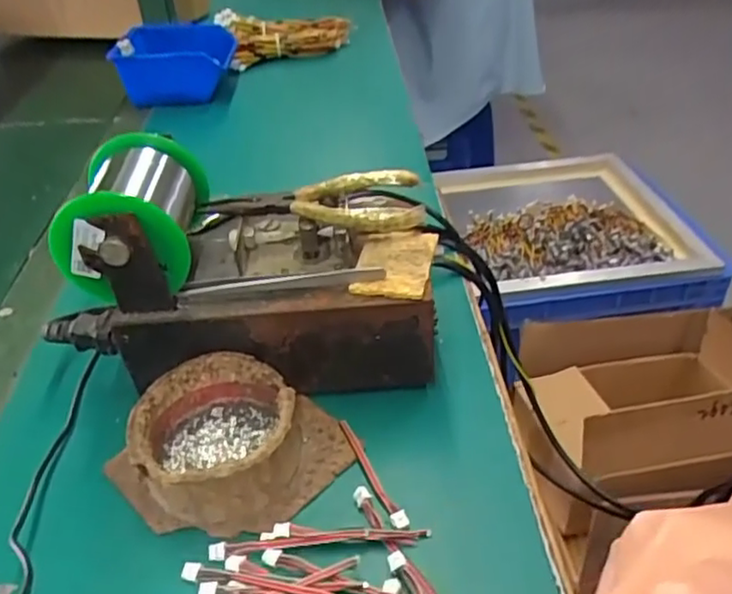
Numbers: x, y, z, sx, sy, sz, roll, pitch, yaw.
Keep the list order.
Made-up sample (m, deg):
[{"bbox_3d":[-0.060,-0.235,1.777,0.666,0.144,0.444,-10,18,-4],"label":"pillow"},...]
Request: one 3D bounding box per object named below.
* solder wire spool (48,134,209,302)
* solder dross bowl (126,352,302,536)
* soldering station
[{"bbox_3d":[-0.130,-0.043,0.372,0.069,0.075,0.079,-2,38,1],"label":"solder wire spool"},{"bbox_3d":[-0.078,0.074,0.348,0.080,0.040,0.083,-5,38,-1],"label":"solder dross bowl"},{"bbox_3d":[-0.072,-0.015,0.396,0.222,0.127,0.100,-5,38,0],"label":"soldering station"}]

